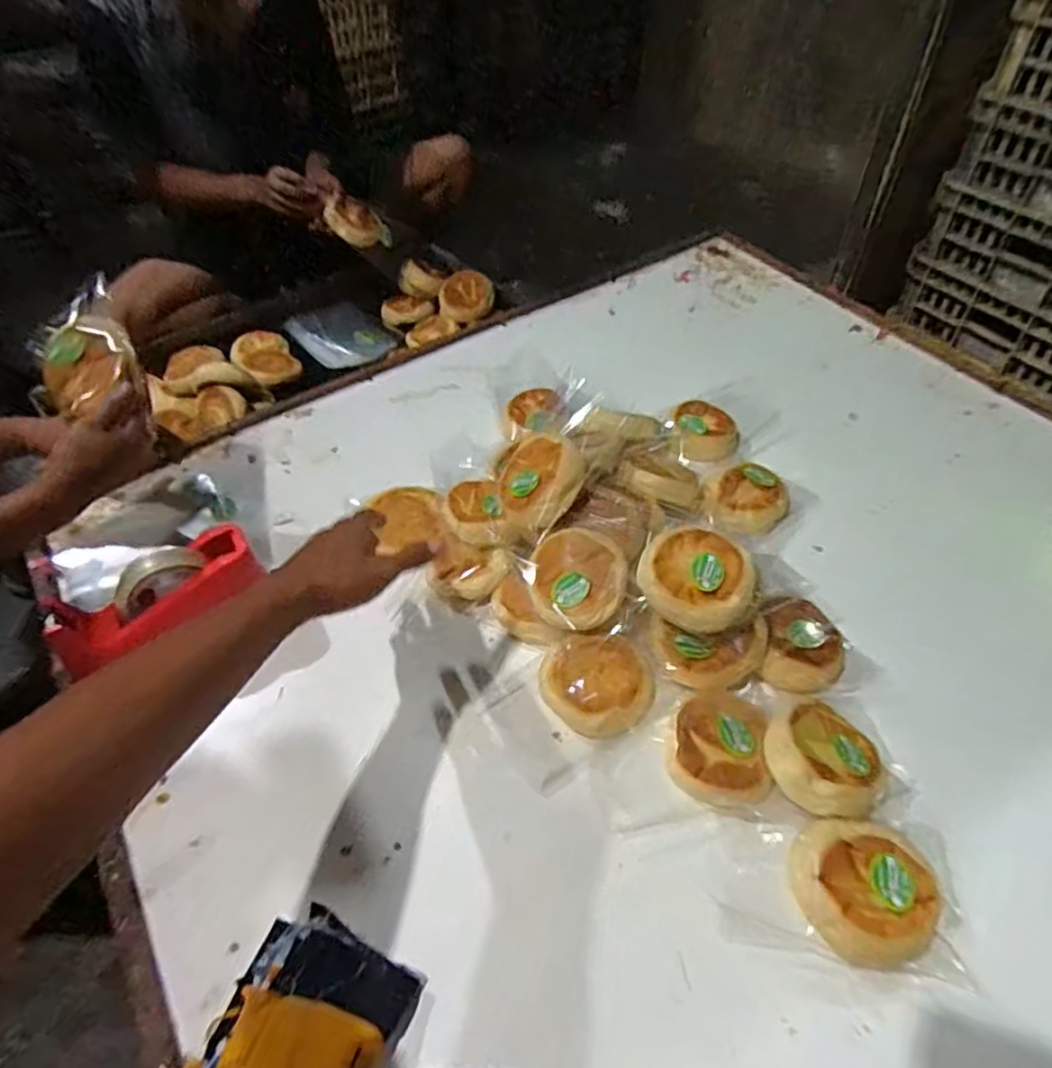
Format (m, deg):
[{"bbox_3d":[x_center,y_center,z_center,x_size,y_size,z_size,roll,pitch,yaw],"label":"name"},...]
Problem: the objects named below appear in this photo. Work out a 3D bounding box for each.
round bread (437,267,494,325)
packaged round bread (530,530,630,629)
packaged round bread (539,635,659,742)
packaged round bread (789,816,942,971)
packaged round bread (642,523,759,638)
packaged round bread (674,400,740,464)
[{"bbox_3d":[-0.115,-0.456,1.312,0.104,0.096,0.034,-8,11,-3],"label":"round bread"},{"bbox_3d":[0.050,0.043,0.659,0.091,0.027,0.096,-4,76,14],"label":"packaged round bread"},{"bbox_3d":[0.066,0.139,0.636,0.102,0.034,0.085,17,50,15],"label":"packaged round bread"},{"bbox_3d":[0.256,0.266,0.512,0.098,0.029,0.095,0,47,0],"label":"packaged round bread"},{"bbox_3d":[0.157,0.039,0.623,0.098,0.036,0.092,0,47,0],"label":"packaged round bread"},{"bbox_3d":[0.236,-0.139,0.886,0.082,0.032,0.099,11,48,10],"label":"packaged round bread"}]

